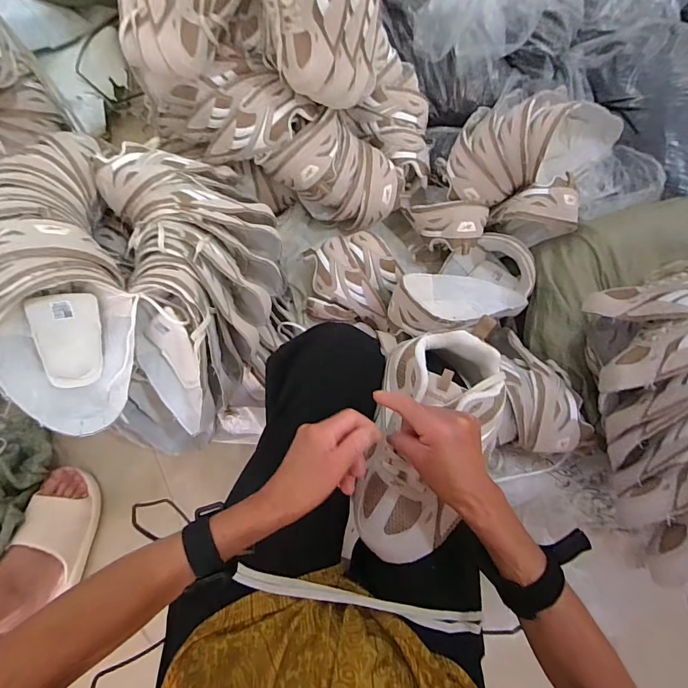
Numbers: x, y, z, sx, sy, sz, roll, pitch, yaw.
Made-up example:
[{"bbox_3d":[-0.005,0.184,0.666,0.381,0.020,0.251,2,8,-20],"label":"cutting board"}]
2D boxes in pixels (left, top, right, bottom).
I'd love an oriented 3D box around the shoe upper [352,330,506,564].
[{"bbox_3d":[0.092,0.109,0.450,0.126,0.096,0.243,18,85,4],"label":"shoe upper"}]

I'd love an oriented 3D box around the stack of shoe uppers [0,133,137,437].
[{"bbox_3d":[-0.438,-0.110,0.597,0.202,0.172,0.468,-22,75,-7],"label":"stack of shoe uppers"}]

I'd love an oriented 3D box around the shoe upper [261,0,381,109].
[{"bbox_3d":[-0.036,-0.509,0.600,0.175,0.300,0.140,-2,54,12],"label":"shoe upper"}]

